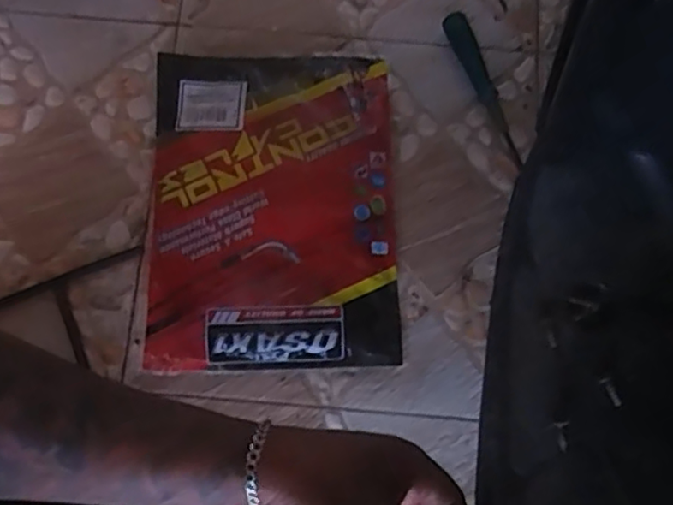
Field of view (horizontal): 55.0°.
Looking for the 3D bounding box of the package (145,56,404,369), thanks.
[{"bbox_3d":[-0.064,-0.049,0.667,0.245,0.021,0.334,-1,77,0],"label":"package"}]

